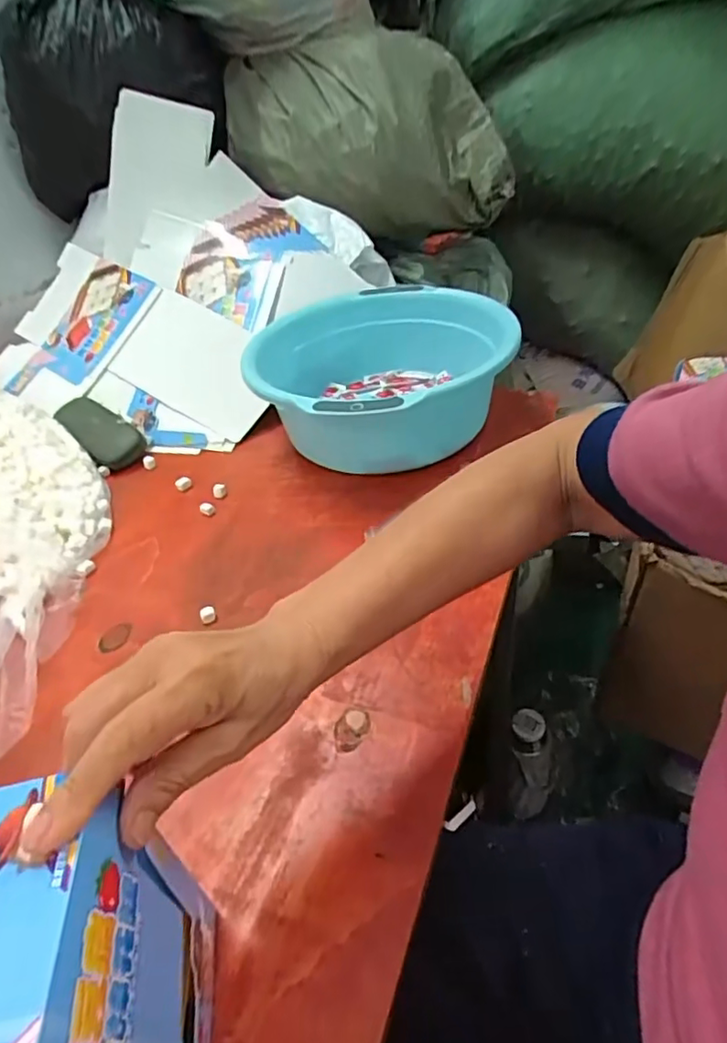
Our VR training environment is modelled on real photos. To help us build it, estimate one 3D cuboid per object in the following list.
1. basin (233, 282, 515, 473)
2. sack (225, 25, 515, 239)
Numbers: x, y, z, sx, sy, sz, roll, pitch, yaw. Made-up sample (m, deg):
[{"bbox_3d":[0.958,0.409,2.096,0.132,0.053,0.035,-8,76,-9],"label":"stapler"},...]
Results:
[{"bbox_3d":[0.018,-0.160,0.675,0.282,0.130,0.274,-6,40,5],"label":"basin"},{"bbox_3d":[0.008,-0.526,0.814,0.428,0.223,0.178,12,41,-6],"label":"sack"}]

